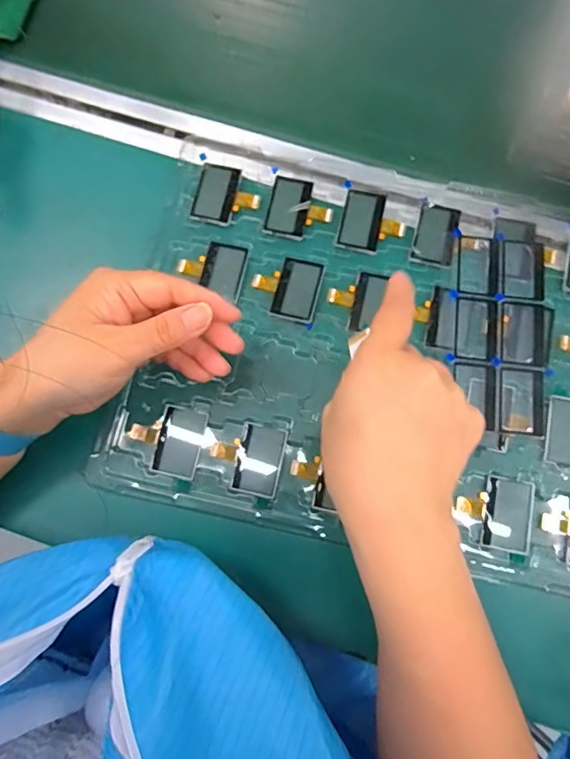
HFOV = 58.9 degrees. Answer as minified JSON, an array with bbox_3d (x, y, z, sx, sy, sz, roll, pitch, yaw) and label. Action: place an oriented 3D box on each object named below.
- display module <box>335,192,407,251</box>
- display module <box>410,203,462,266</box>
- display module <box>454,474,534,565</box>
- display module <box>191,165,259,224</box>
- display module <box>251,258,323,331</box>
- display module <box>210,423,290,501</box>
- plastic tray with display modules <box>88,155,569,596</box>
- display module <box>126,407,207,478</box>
[{"bbox_3d":[0.065,-0.116,0.374,0.045,0.004,0.046,14,78,4],"label":"display module"},{"bbox_3d":[0.111,-0.107,0.371,0.029,0.004,0.044,12,78,4],"label":"display module"},{"bbox_3d":[0.139,0.090,0.332,0.048,0.004,0.051,11,78,4],"label":"display module"},{"bbox_3d":[-0.043,-0.140,0.381,0.046,0.004,0.044,9,78,3],"label":"display module"},{"bbox_3d":[0.000,-0.066,0.364,0.046,0.004,0.047,11,78,4],"label":"display module"},{"bbox_3d":[-0.025,0.053,0.341,0.046,0.004,0.046,12,78,4],"label":"display module"},{"bbox_3d":[0.075,-0.013,0.353,0.351,0.010,0.249,12,78,4],"label":"plastic tray with display modules"},{"bbox_3d":[-0.080,0.041,0.344,0.050,0.004,0.044,11,78,4],"label":"display module"}]

